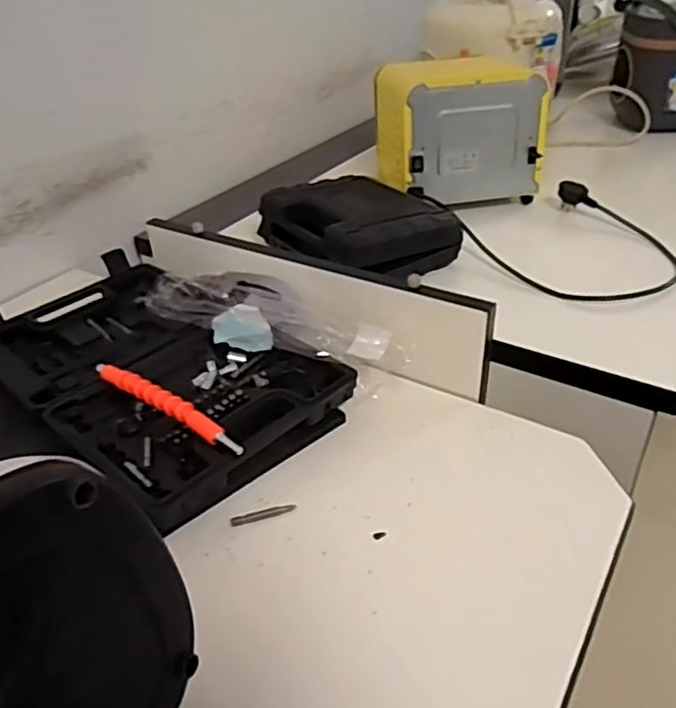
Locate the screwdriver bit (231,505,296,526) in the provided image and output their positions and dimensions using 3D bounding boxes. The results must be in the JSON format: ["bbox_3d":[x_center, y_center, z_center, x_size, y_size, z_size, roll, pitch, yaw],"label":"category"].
[{"bbox_3d":[-0.055,0.118,0.465,0.047,0.005,0.008,-9,37,-9],"label":"screwdriver bit"}]

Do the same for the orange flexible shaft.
[{"bbox_3d":[-0.138,0.042,0.507,0.166,0.023,0.019,23,43,30],"label":"orange flexible shaft"}]

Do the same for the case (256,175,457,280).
[{"bbox_3d":[0.032,-0.155,0.752,0.170,0.059,0.206,-25,42,-28],"label":"case"}]

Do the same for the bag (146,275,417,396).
[{"bbox_3d":[-0.059,-0.032,0.593,0.242,0.059,0.079,17,40,24],"label":"bag"}]

